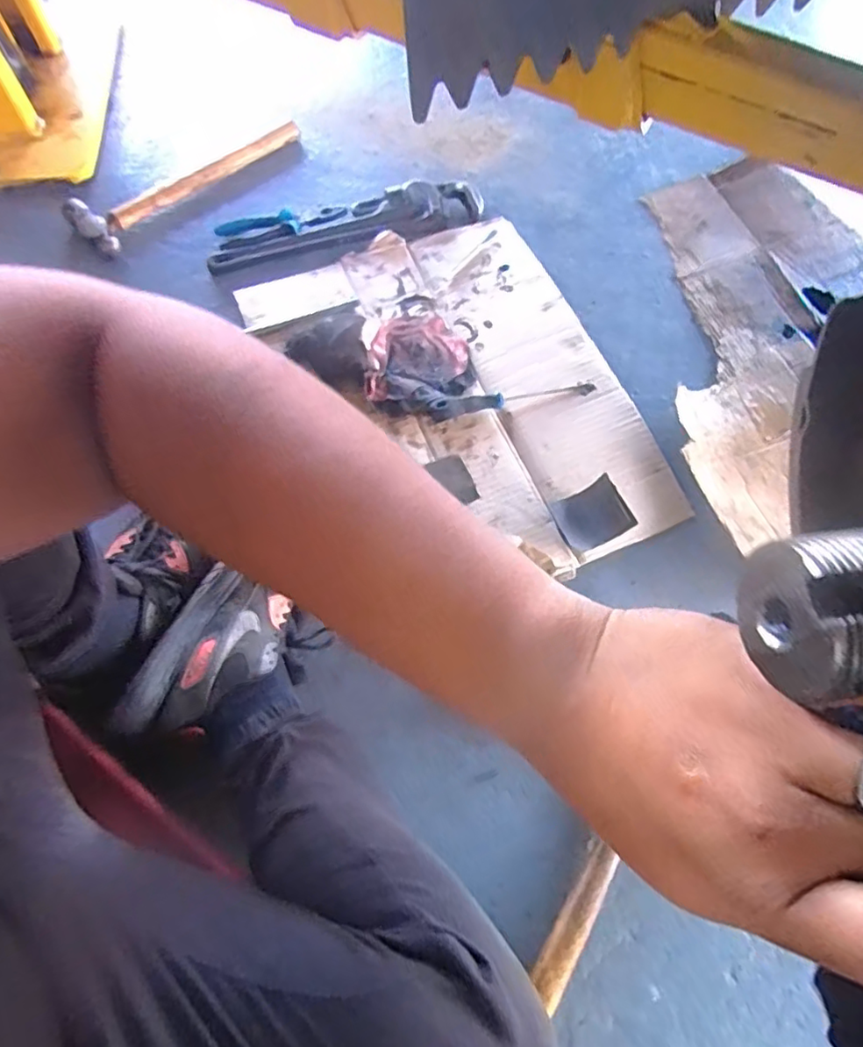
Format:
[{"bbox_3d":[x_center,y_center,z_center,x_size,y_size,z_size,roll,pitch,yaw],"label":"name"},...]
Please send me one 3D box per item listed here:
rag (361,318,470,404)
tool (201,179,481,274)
[{"bbox_3d":[-0.020,-0.235,0.797,0.136,0.037,0.143,-5,67,-3],"label":"rag"},{"bbox_3d":[-0.129,-0.463,0.909,0.426,0.029,0.088,-19,68,-9],"label":"tool"}]

